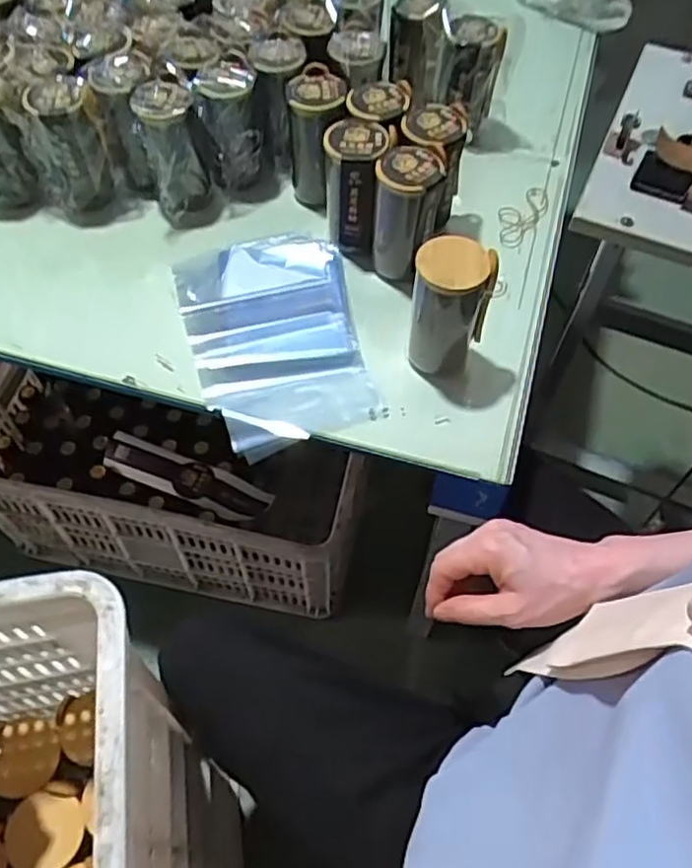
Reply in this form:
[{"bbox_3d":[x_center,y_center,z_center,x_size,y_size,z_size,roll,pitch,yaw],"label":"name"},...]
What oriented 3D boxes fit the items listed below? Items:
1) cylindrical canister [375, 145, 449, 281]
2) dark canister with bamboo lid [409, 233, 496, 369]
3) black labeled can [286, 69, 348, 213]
[{"bbox_3d":[0.065,-0.236,0.803,0.066,0.164,0.071,12,58,5],"label":"cylindrical canister"},{"bbox_3d":[0.100,-0.124,0.711,0.072,0.144,0.080,12,58,5],"label":"dark canister with bamboo lid"},{"bbox_3d":[-0.036,-0.356,0.870,0.070,0.140,0.086,-1,57,-3],"label":"black labeled can"}]

